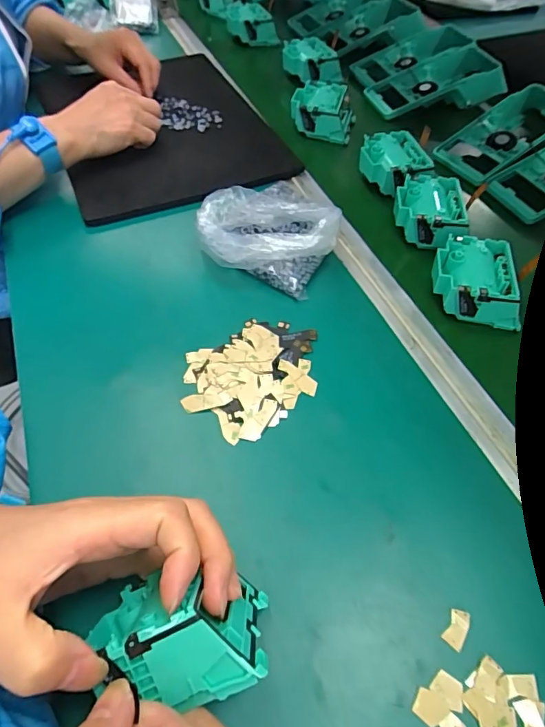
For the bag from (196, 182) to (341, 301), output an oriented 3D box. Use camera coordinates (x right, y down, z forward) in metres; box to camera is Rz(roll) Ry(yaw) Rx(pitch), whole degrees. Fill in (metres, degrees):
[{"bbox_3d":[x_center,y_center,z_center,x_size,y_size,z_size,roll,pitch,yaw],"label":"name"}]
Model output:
[{"bbox_3d":[-0.002,-0.132,0.432,0.126,0.052,0.125,13,54,5],"label":"bag"}]

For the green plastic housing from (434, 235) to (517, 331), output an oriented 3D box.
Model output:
[{"bbox_3d":[0.183,-0.075,0.414,0.071,0.037,0.076,8,54,2],"label":"green plastic housing"}]

